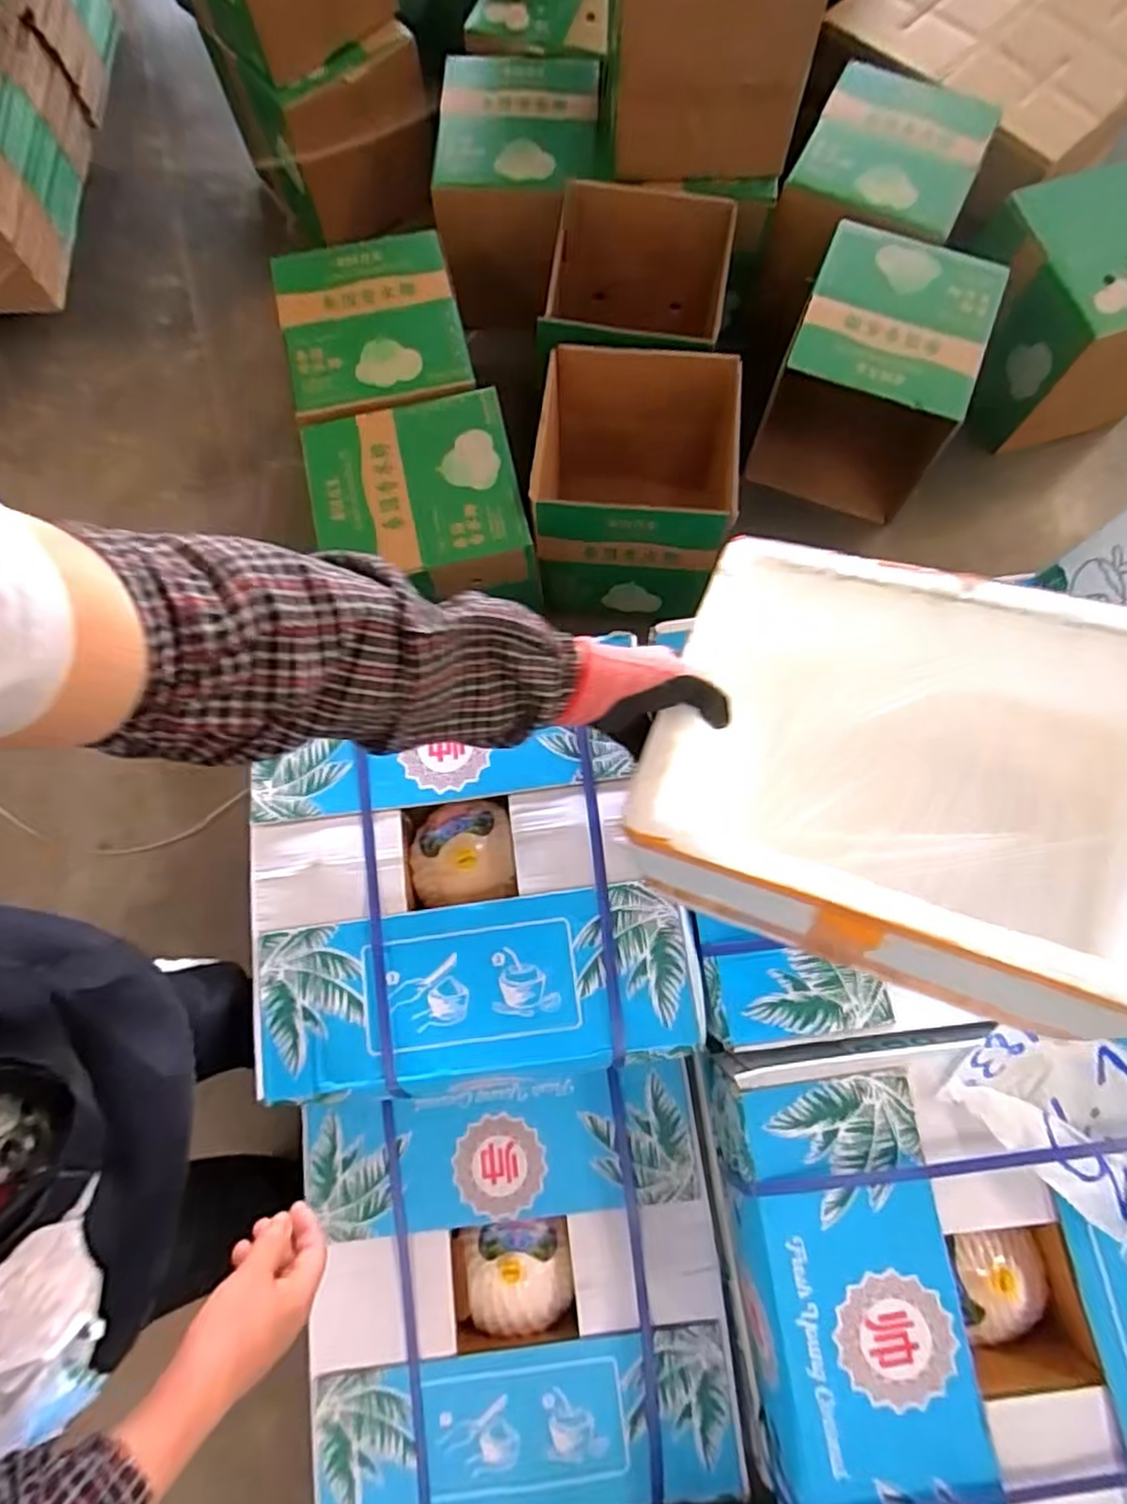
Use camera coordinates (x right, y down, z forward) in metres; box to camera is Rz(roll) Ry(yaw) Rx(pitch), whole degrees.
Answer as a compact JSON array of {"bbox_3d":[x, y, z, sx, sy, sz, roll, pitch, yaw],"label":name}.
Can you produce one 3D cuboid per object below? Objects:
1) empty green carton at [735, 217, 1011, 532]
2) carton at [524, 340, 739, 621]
[{"bbox_3d":[0.502,-0.614,1.189,0.270,0.254,0.313,21,76,7],"label":"empty green carton"},{"bbox_3d":[0.112,-0.413,1.147,0.302,0.279,0.296,4,75,2],"label":"carton"}]

